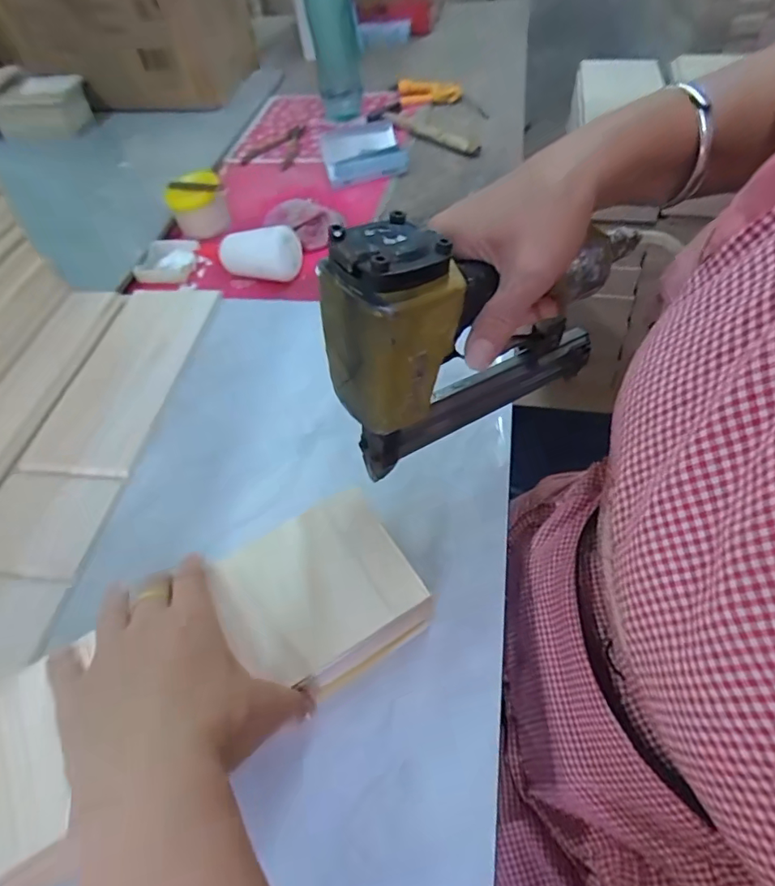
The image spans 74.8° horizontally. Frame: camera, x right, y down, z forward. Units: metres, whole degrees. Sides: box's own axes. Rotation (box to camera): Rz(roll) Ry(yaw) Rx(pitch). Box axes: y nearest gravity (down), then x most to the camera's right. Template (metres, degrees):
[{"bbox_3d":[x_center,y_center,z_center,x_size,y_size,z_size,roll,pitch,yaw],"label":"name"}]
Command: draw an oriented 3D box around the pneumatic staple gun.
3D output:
[{"bbox_3d":[0.074,-0.074,0.314,0.221,0.165,0.049,-27,54,-15],"label":"pneumatic staple gun"}]

